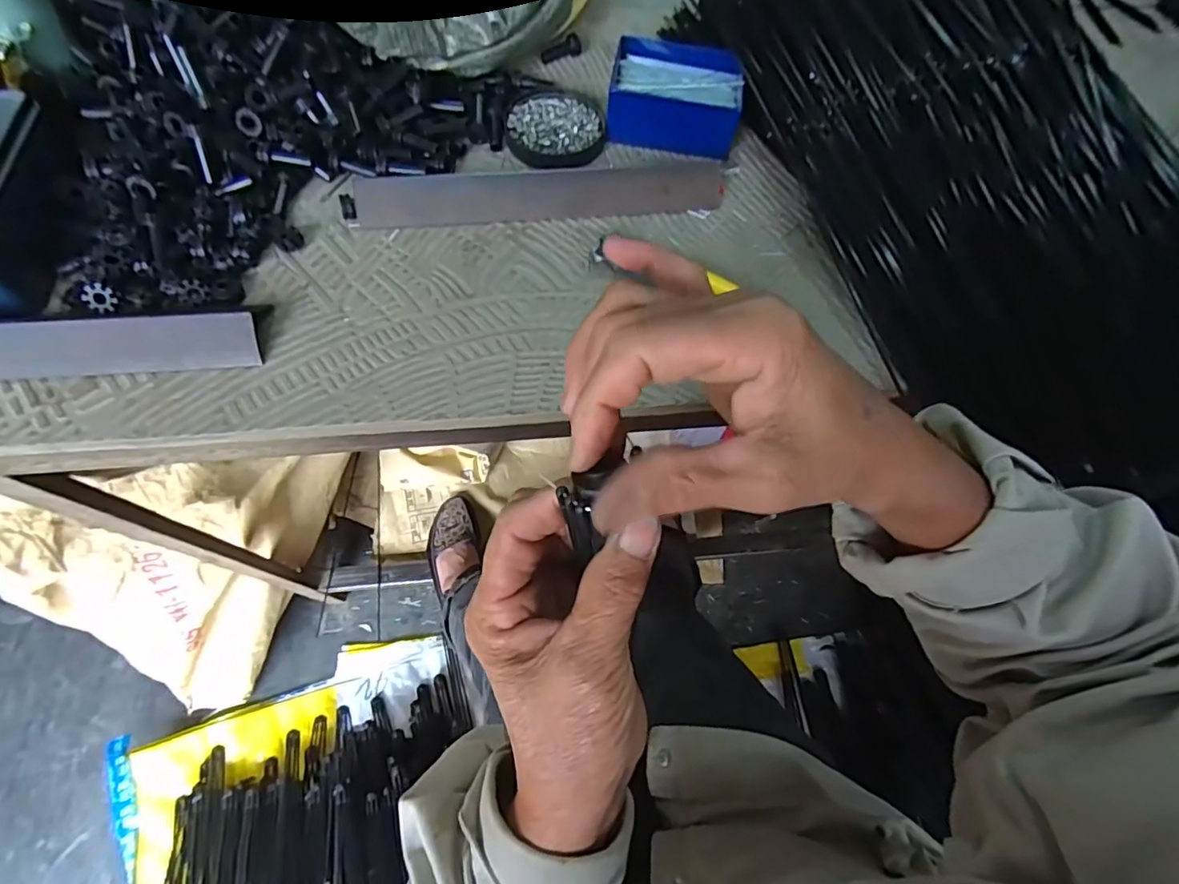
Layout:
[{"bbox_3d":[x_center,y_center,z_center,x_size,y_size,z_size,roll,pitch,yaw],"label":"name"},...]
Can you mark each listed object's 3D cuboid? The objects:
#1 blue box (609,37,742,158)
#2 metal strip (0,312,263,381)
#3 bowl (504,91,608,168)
[{"bbox_3d":[0.074,-0.299,0.475,0.110,0.041,0.091,9,66,1],"label":"blue box"},{"bbox_3d":[-0.336,-0.058,0.347,0.238,0.007,0.034,-4,107,-5],"label":"metal strip"},{"bbox_3d":[-0.030,-0.270,0.470,0.081,0.012,0.081,1,66,-3],"label":"bowl"}]

